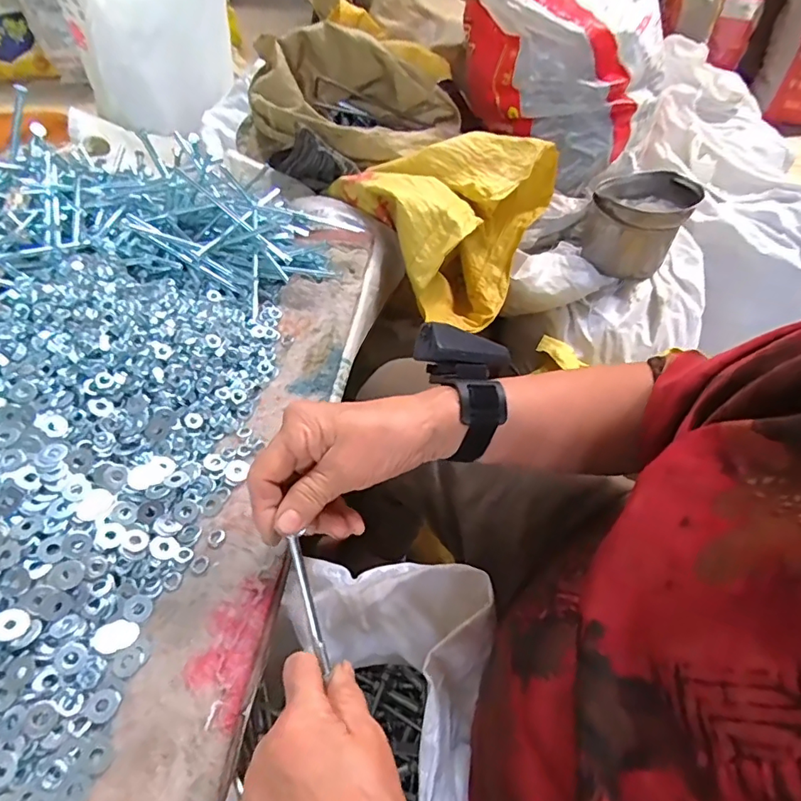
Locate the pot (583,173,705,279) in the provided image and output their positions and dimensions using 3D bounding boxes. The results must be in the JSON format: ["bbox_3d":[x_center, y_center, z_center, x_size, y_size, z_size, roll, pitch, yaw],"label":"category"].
[{"bbox_3d":[0.366,-0.274,0.785,0.141,0.118,0.129,13,53,11],"label":"pot"}]

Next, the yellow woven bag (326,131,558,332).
[{"bbox_3d":[0.081,-0.248,0.697,0.288,0.180,0.229,-30,58,-21],"label":"yellow woven bag"}]

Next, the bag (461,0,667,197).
[{"bbox_3d":[0.234,-0.602,0.781,0.346,0.371,0.303,11,53,9],"label":"bag"}]

